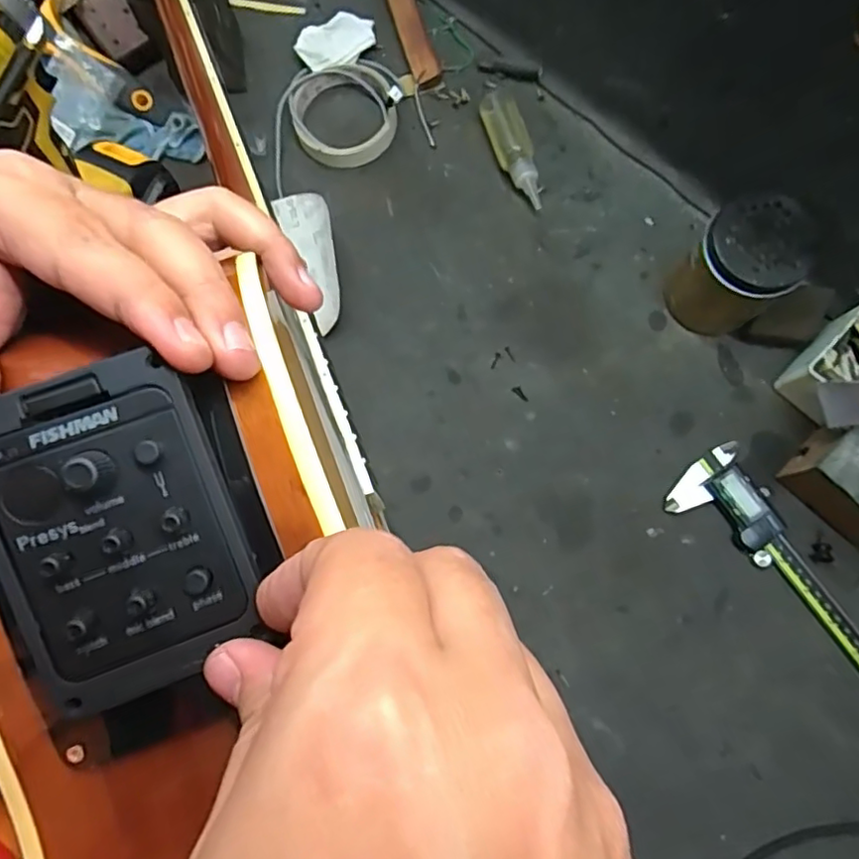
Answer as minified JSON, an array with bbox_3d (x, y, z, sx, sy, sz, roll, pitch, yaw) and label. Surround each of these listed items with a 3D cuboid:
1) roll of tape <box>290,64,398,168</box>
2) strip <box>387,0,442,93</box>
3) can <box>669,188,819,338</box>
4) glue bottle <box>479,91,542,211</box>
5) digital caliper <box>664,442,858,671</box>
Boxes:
[{"bbox_3d":[-0.071,-0.261,0.495,0.083,0.024,0.085,0,79,2],"label":"roll of tape"},{"bbox_3d":[-0.017,-0.345,0.509,0.025,0.017,0.121,-17,79,-1],"label":"strip"},{"bbox_3d":[0.218,-0.111,0.423,0.060,0.096,0.064,0,79,2],"label":"can"},{"bbox_3d":[0.069,-0.225,0.483,0.027,0.024,0.101,-18,79,-1],"label":"glue bottle"},{"bbox_3d":[0.265,0.116,0.418,0.061,0.013,0.229,-38,80,-5],"label":"digital caliper"}]

